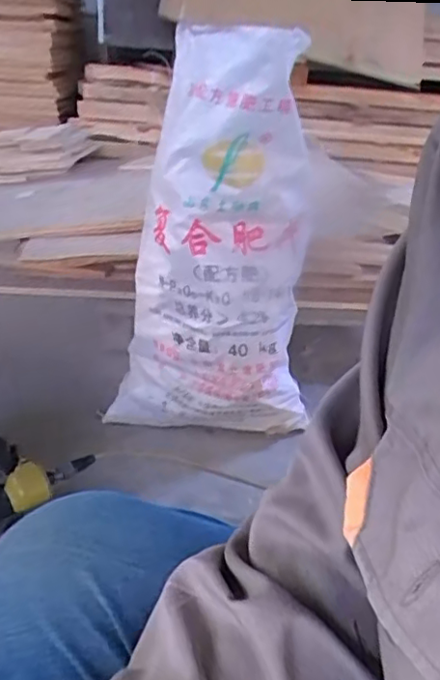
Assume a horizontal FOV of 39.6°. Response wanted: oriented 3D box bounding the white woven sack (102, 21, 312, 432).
[{"bbox_3d":[0.000,-0.193,1.269,0.367,0.773,0.220,11,26,13],"label":"white woven sack"}]

